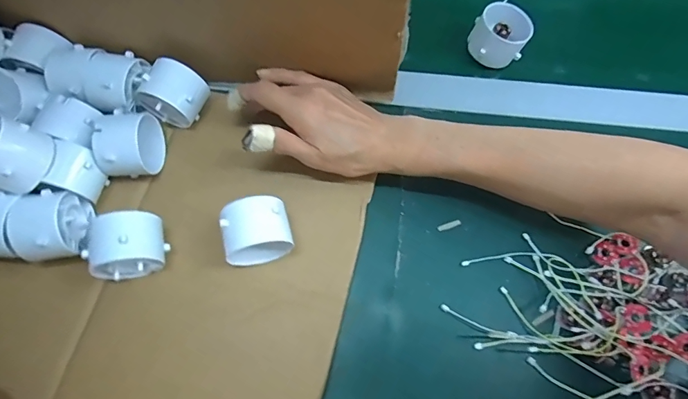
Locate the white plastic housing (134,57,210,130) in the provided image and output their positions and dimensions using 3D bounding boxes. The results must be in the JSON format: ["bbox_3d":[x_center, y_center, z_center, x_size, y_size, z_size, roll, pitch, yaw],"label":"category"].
[{"bbox_3d":[-0.146,-0.088,0.357,0.054,0.052,0.038,16,70,10],"label":"white plastic housing"}]

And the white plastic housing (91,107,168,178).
[{"bbox_3d":[-0.173,-0.047,0.342,0.041,0.048,0.057,-1,68,3],"label":"white plastic housing"}]

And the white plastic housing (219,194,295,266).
[{"bbox_3d":[-0.063,0.026,0.313,0.046,0.049,0.042,-13,68,-2],"label":"white plastic housing"}]

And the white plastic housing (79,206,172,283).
[{"bbox_3d":[-0.154,0.034,0.304,0.041,0.055,0.046,-4,68,2],"label":"white plastic housing"}]

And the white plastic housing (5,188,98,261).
[{"bbox_3d":[-0.219,0.021,0.312,0.042,0.036,0.045,-11,67,-1],"label":"white plastic housing"}]

